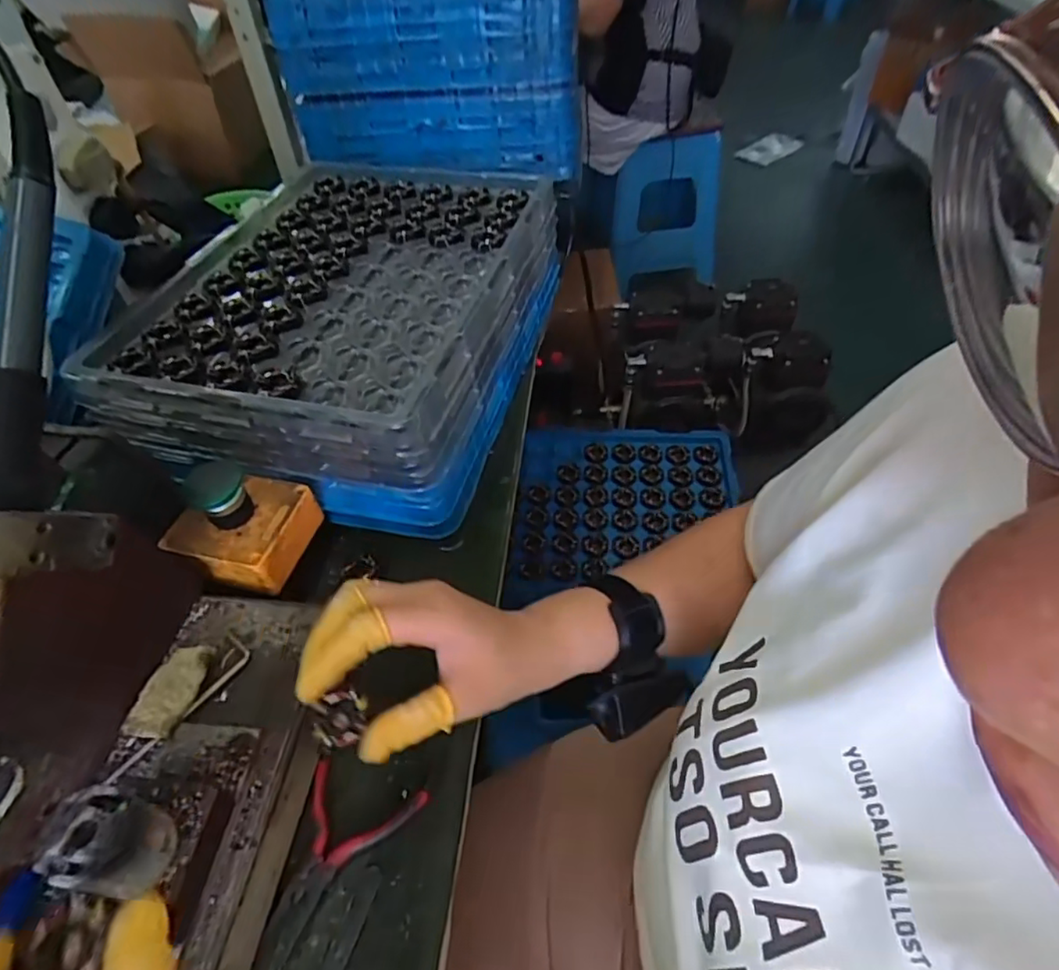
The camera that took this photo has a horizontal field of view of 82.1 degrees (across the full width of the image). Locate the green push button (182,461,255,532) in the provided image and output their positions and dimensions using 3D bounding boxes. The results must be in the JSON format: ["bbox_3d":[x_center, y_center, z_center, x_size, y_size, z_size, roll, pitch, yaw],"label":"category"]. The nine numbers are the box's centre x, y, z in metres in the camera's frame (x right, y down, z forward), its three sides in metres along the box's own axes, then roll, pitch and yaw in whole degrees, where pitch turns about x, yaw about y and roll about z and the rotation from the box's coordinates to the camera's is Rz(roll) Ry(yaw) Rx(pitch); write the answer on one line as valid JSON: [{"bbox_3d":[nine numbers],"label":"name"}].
[{"bbox_3d":[-0.201,0.006,0.395,0.034,0.033,0.032,-28,53,-20],"label":"green push button"}]

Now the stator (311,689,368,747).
[{"bbox_3d":[-0.092,0.114,0.296,0.024,0.010,0.025,-7,49,-3],"label":"stator"}]

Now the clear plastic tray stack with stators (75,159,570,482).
[{"bbox_3d":[-0.159,-0.165,0.524,0.288,0.058,0.356,10,50,11],"label":"clear plastic tray stack with stators"}]

